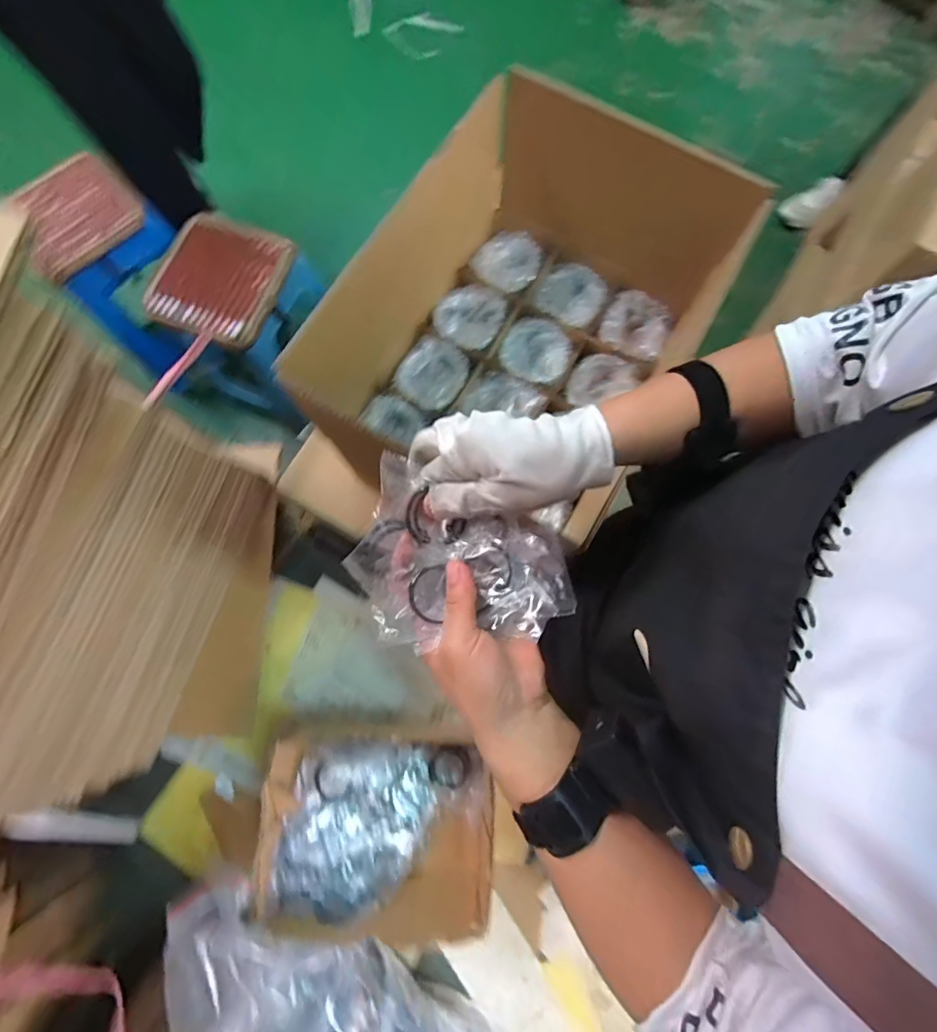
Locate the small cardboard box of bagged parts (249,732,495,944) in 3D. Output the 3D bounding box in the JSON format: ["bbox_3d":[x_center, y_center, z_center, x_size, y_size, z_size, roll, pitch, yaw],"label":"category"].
[{"bbox_3d":[-0.102,0.301,0.448,0.253,0.083,0.164,5,77,2],"label":"small cardboard box of bagged parts"}]

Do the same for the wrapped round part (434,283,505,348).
[{"bbox_3d":[0.001,-0.307,0.705,0.111,0.046,0.102,-6,76,-1],"label":"wrapped round part"}]

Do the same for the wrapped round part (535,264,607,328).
[{"bbox_3d":[0.162,-0.346,0.713,0.096,0.038,0.076,26,78,6],"label":"wrapped round part"}]

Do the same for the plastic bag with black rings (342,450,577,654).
[{"bbox_3d":[-0.005,0.040,0.307,0.140,0.030,0.109,19,77,5],"label":"plastic bag with black rings"}]

